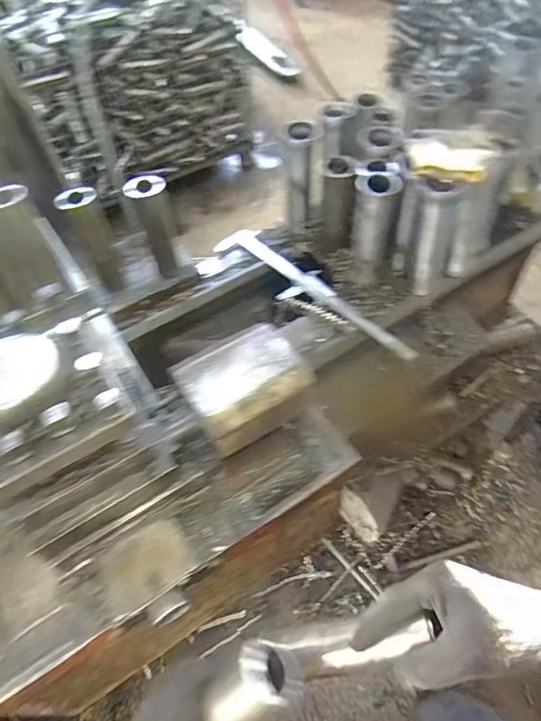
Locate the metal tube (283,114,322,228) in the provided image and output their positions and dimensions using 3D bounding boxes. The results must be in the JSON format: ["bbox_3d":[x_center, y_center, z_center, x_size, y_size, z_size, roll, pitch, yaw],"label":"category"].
[{"bbox_3d":[0.054,-0.310,0.834,0.060,0.176,0.053,1,54,4],"label":"metal tube"}]

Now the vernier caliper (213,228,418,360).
[{"bbox_3d":[0.061,-0.117,0.809,0.075,0.021,0.413,-36,59,-21],"label":"vernier caliper"}]

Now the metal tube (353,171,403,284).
[{"bbox_3d":[0.154,-0.201,0.735,0.057,0.164,0.064,5,54,7],"label":"metal tube"}]

